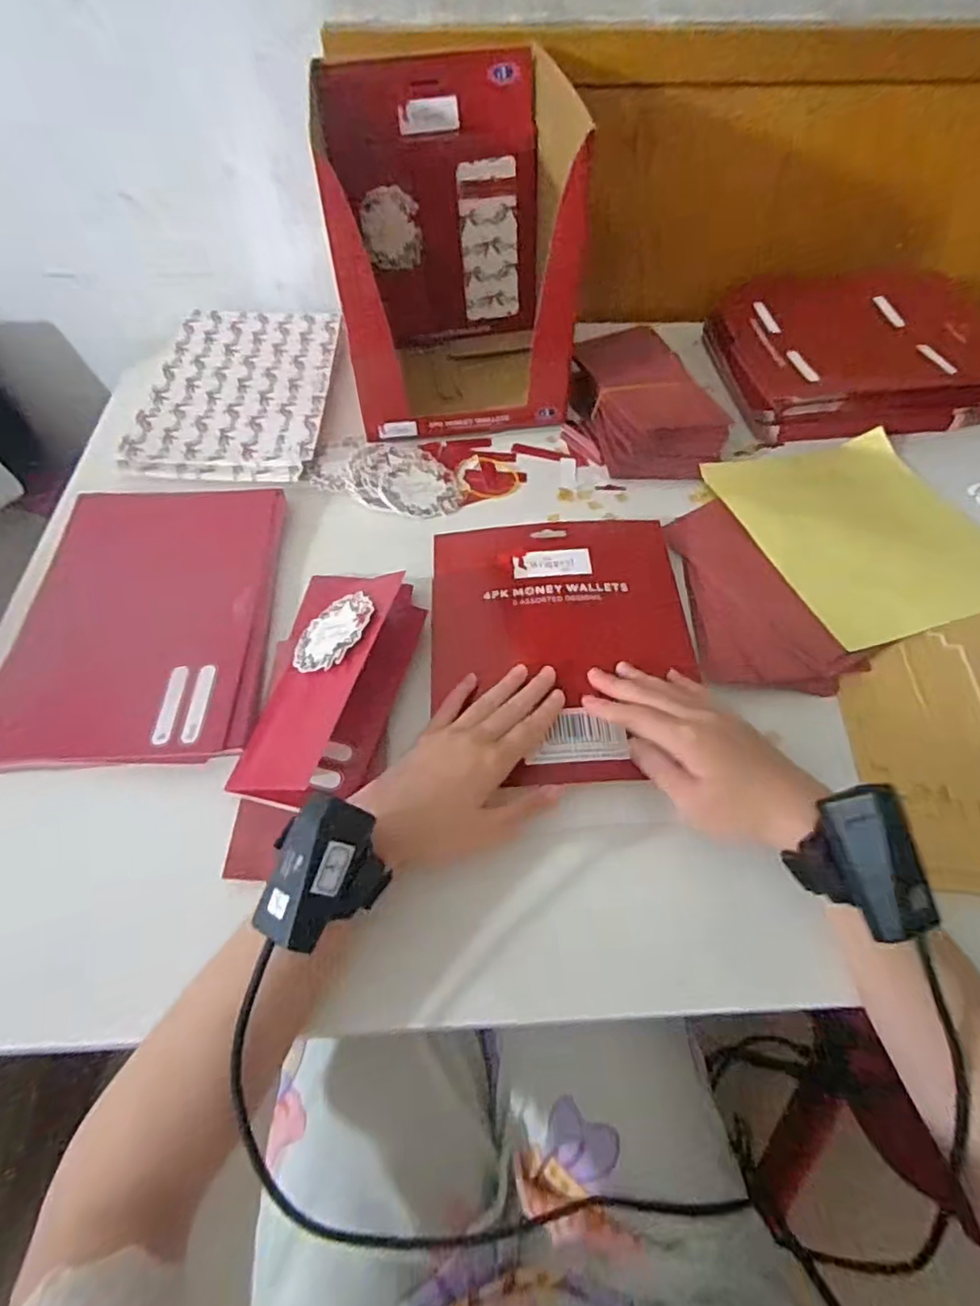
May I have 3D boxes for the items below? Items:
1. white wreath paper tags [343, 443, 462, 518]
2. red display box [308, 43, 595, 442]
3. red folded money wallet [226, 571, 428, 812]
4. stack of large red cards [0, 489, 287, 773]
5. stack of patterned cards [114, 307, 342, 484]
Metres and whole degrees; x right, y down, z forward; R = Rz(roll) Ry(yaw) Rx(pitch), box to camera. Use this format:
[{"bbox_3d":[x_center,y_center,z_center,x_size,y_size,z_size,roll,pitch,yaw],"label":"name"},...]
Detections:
[{"bbox_3d":[-0.079,-0.161,0.593,0.108,0.012,0.080,10,53,7],"label":"white wreath paper tags"},{"bbox_3d":[-0.033,-0.371,0.605,0.206,0.244,0.213,-5,53,-4],"label":"red display box"},{"bbox_3d":[-0.111,0.004,0.446,0.096,0.043,0.187,7,53,5],"label":"red folded money wallet"},{"bbox_3d":[-0.266,-0.036,0.496,0.184,0.010,0.264,-3,53,-3],"label":"stack of large red cards"},{"bbox_3d":[-0.255,-0.273,0.661,0.178,0.026,0.269,-1,53,-1],"label":"stack of patterned cards"}]

